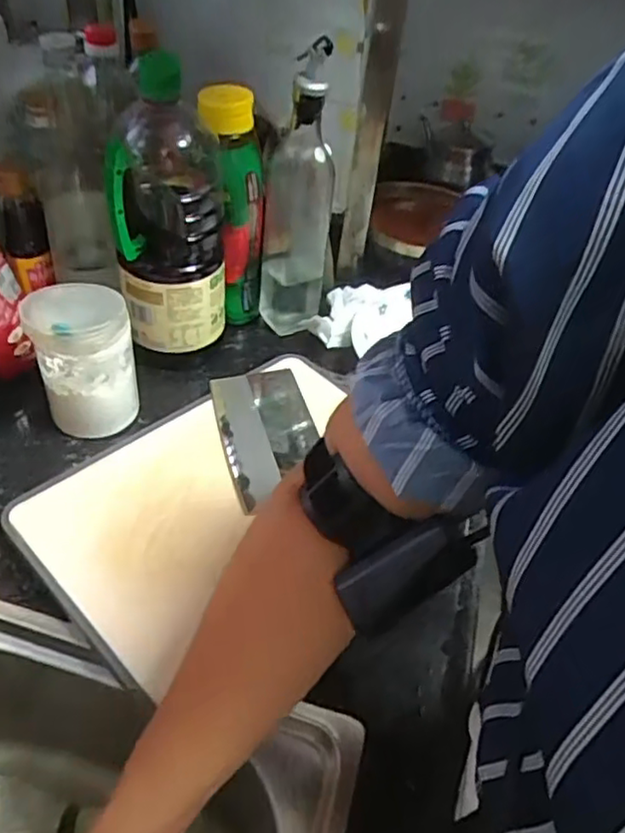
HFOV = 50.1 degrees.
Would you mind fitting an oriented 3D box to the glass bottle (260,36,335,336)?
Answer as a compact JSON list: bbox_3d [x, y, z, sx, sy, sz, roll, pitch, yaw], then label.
[{"bbox_3d":[-0.011,-0.226,0.691,0.074,0.268,0.060,-3,45,-10],"label":"glass bottle"}]

